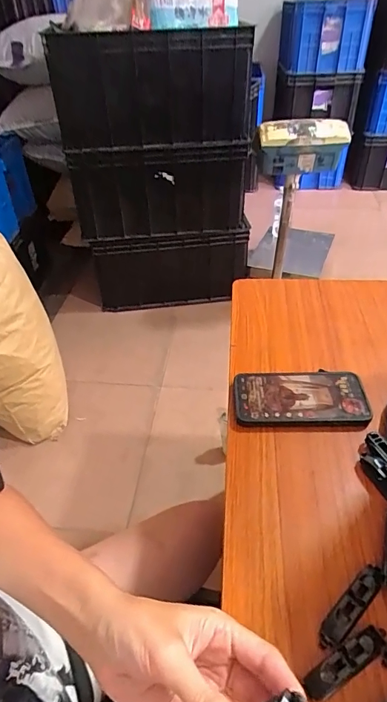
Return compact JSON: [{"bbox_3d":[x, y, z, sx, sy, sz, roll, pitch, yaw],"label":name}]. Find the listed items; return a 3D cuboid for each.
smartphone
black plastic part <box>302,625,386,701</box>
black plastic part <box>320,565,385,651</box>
[{"bbox_3d":[0.131,0.061,0.522,0.158,0.014,0.084,1,42,4],"label":"smartphone"},{"bbox_3d":[0.117,0.235,0.320,0.075,0.012,0.017,-21,45,-20],"label":"black plastic part"},{"bbox_3d":[0.132,0.210,0.350,0.082,0.015,0.019,-32,50,-29],"label":"black plastic part"}]

